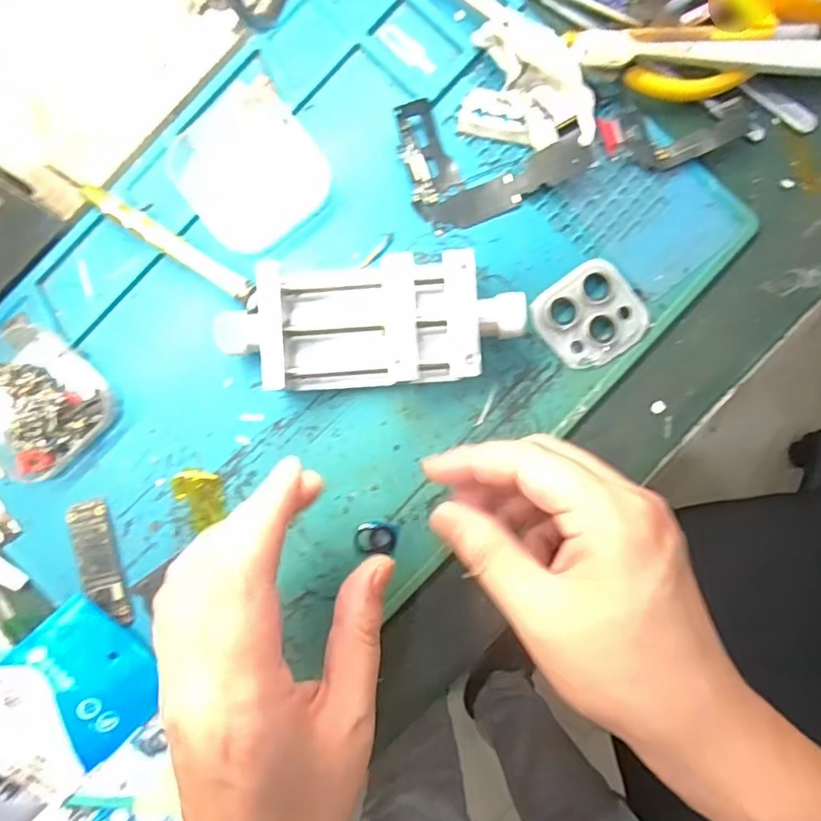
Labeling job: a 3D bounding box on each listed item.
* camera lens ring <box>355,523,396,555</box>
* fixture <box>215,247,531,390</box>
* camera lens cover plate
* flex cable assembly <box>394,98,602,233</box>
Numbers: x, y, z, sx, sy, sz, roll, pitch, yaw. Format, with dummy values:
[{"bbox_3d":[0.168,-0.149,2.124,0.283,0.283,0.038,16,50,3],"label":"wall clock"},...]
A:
[{"bbox_3d":[-0.018,0.064,0.285,0.020,0.004,0.015,6,89,1],"label":"camera lens ring"},{"bbox_3d":[-0.018,-0.040,0.272,0.135,0.030,0.057,-2,89,1],"label":"fixture"},{"bbox_3d":[0.088,-0.046,0.281,0.046,0.008,0.046,-39,88,0],"label":"camera lens cover plate"},{"bbox_3d":[0.039,-0.126,0.278,0.085,0.011,0.061,-14,99,11],"label":"flex cable assembly"}]

